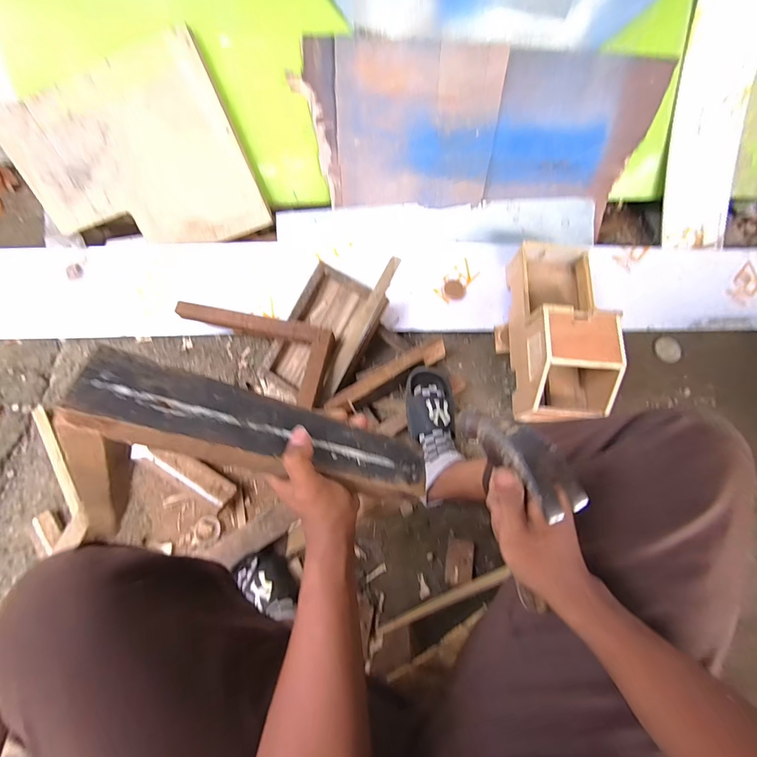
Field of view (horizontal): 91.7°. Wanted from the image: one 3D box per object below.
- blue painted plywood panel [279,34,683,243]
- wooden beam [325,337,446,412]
[{"bbox_3d":[0.235,-0.598,0.893,0.822,0.351,0.021,5,25,-4],"label":"blue painted plywood panel"},{"bbox_3d":[0.019,-0.006,0.843,0.299,0.035,0.045,-28,73,-12],"label":"wooden beam"}]

